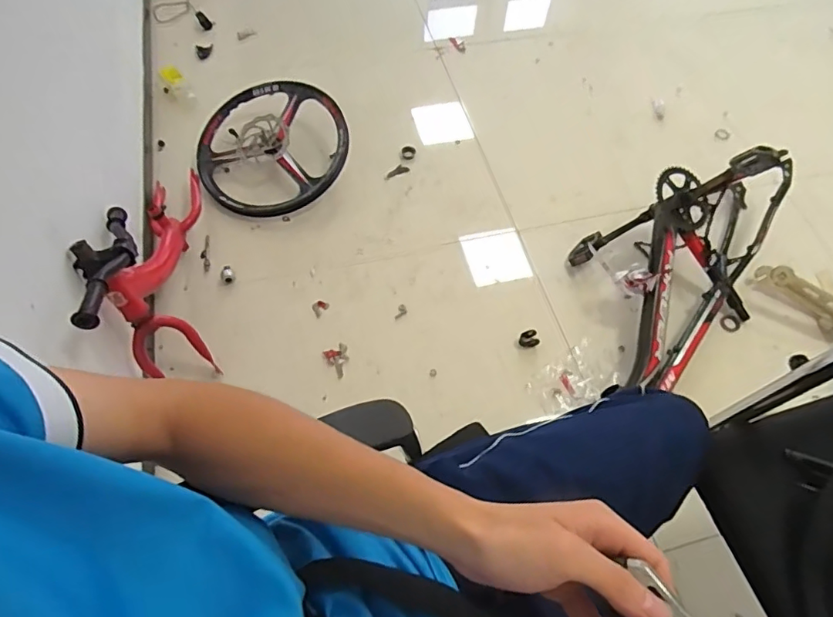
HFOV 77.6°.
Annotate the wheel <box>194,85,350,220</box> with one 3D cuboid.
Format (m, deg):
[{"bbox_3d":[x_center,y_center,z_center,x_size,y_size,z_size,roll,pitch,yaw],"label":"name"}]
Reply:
[{"bbox_3d":[-0.384,-0.429,1.394,0.407,0.073,0.385,-1,79,5],"label":"wheel"}]

